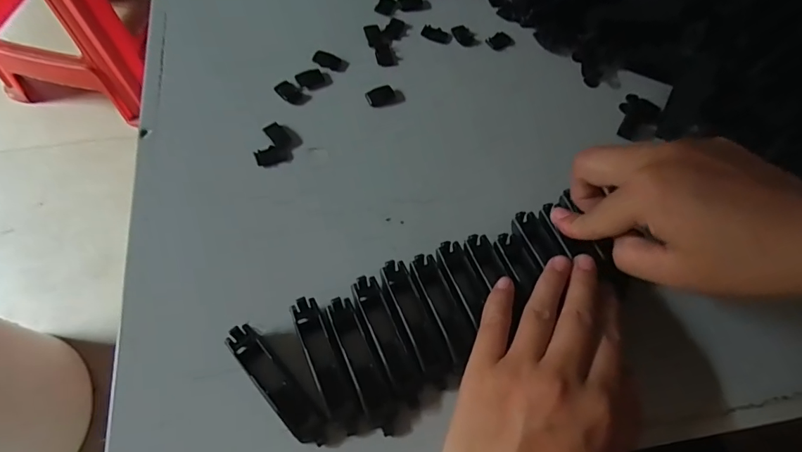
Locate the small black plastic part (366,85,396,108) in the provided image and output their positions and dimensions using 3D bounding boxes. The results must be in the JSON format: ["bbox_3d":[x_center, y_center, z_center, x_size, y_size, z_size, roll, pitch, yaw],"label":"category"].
[{"bbox_3d":[-0.015,-0.097,0.335,0.021,0.004,0.016,-17,67,-11],"label":"small black plastic part"}]

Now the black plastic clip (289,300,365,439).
[{"bbox_3d":[-0.041,0.076,0.245,0.018,0.018,0.075,-22,68,-13],"label":"black plastic clip"}]

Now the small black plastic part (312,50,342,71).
[{"bbox_3d":[-0.057,-0.129,0.346,0.022,0.004,0.013,19,65,5],"label":"small black plastic part"}]

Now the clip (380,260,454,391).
[{"bbox_3d":[0.009,0.057,0.258,0.015,0.019,0.076,-21,68,-13],"label":"clip"}]

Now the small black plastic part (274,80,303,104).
[{"bbox_3d":[-0.083,-0.100,0.330,0.021,0.004,0.014,36,68,13],"label":"small black plastic part"}]

